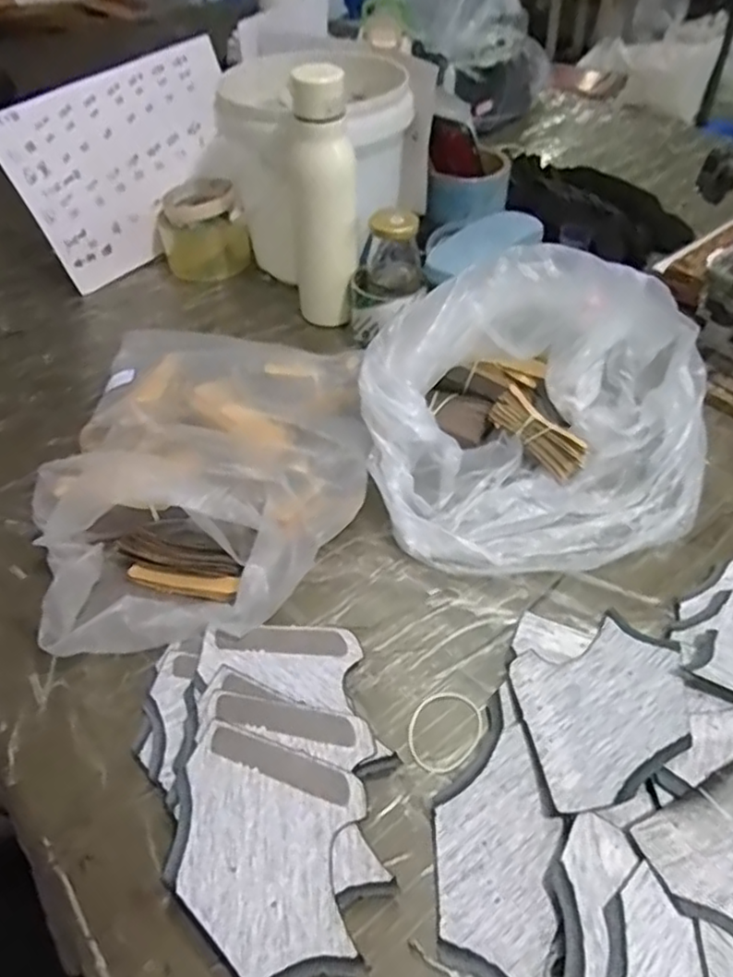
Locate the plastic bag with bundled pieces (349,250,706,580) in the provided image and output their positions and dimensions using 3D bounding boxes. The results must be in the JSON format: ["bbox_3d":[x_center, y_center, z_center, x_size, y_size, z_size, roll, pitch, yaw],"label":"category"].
[{"bbox_3d":[0.145,-0.062,0.520,0.283,0.162,0.202,-7,45,-4],"label":"plastic bag with bundled pieces"}]

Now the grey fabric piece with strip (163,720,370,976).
[{"bbox_3d":[-0.054,0.195,0.363,0.101,0.009,0.125,0,48,4],"label":"grey fabric piece with strip"}]

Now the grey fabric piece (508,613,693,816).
[{"bbox_3d":[0.150,0.133,0.412,0.110,0.015,0.109,-8,44,-10],"label":"grey fabric piece"}]

